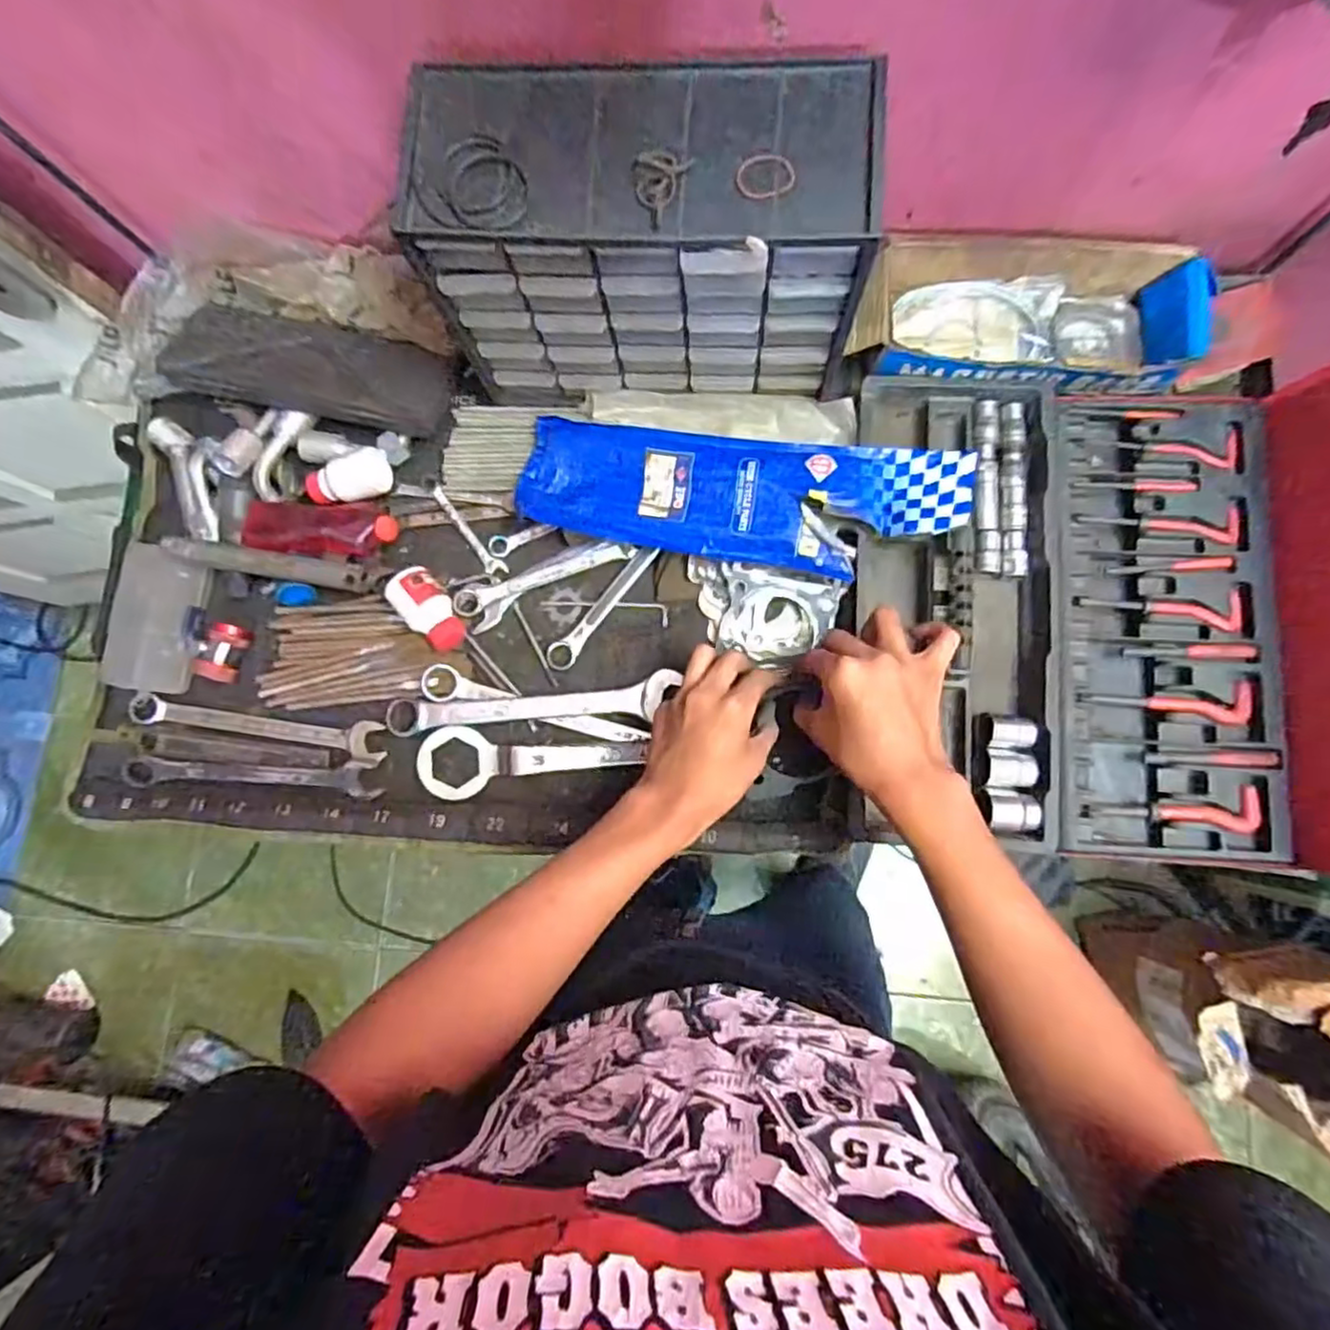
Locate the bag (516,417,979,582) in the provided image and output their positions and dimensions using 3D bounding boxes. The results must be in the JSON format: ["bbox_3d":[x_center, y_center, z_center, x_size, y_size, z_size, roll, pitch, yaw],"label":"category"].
[{"bbox_3d":[0.059,-0.140,0.565,0.364,0.048,0.113,8,82,4],"label":"bag"}]

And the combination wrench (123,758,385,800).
[{"bbox_3d":[-0.349,0.094,0.575,0.217,0.014,0.028,2,82,3],"label":"combination wrench"}]

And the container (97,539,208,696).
[{"bbox_3d":[-0.446,-0.040,0.587,0.073,0.027,0.122,7,82,4],"label":"container"}]

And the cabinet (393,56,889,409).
[{"bbox_3d":[-0.013,-0.299,0.504,0.286,0.192,0.128,0,82,3],"label":"cabinet"}]

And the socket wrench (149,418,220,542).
[{"bbox_3d":[-0.424,-0.167,0.610,0.038,0.026,0.110,-16,98,0],"label":"socket wrench"}]

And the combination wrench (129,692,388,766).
[{"bbox_3d":[-0.351,0.054,0.581,0.220,0.011,0.033,7,82,4],"label":"combination wrench"}]

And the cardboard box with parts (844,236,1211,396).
[{"bbox_3d":[0.305,-0.291,0.568,0.255,0.059,0.123,5,82,3],"label":"cardboard box with parts"}]

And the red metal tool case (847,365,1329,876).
[{"bbox_3d":[0.340,-0.052,0.477,0.358,0.167,0.372,4,82,3],"label":"red metal tool case"}]

